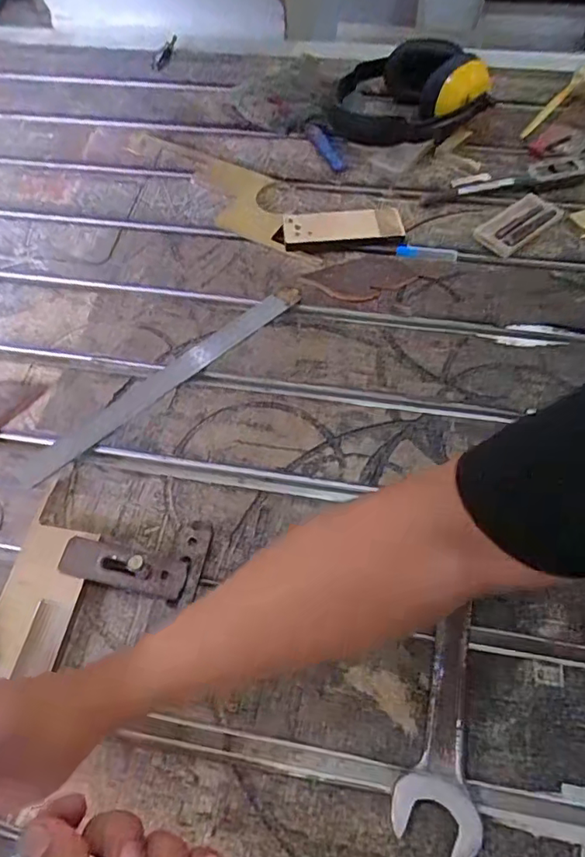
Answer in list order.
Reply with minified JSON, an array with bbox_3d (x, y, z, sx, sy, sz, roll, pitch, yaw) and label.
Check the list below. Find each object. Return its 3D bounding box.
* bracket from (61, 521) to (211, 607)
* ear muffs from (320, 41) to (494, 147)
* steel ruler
[{"bbox_3d":[-0.124,0.092,0.429,0.107,0.038,0.067,11,61,9],"label":"bracket"},{"bbox_3d":[0.154,-0.445,0.701,0.197,0.082,0.182,11,61,9],"label":"ear muffs"},{"bbox_3d":[-0.128,-0.045,0.531,0.299,0.007,0.034,-39,60,-17],"label":"steel ruler"}]

